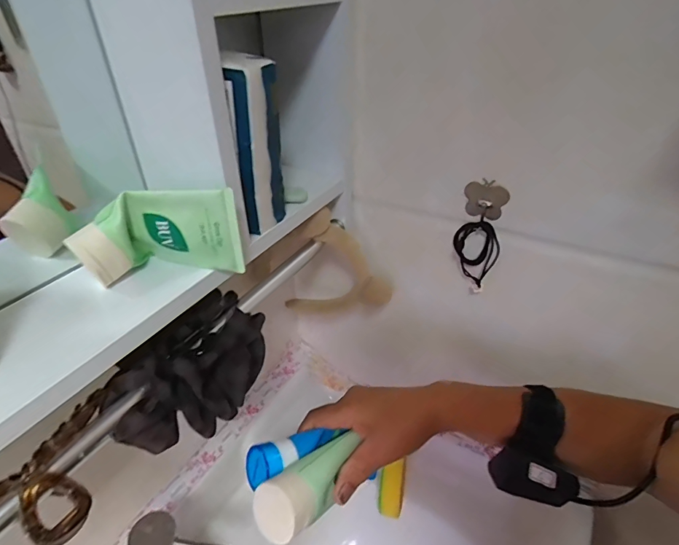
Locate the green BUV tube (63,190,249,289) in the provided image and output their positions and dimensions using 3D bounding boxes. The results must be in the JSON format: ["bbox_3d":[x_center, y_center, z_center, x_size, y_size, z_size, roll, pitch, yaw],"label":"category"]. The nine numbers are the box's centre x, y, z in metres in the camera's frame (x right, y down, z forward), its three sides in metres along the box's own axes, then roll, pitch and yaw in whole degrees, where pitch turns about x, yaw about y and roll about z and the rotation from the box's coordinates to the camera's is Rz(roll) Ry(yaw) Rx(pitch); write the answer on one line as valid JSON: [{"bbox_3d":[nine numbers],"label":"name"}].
[{"bbox_3d":[-0.134,-0.031,0.315,0.111,0.062,0.042,-10,36,-12],"label":"green BUV tube"}]

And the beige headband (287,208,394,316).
[{"bbox_3d":[-0.004,-0.004,0.525,0.136,0.153,0.030,5,36,9],"label":"beige headband"}]

